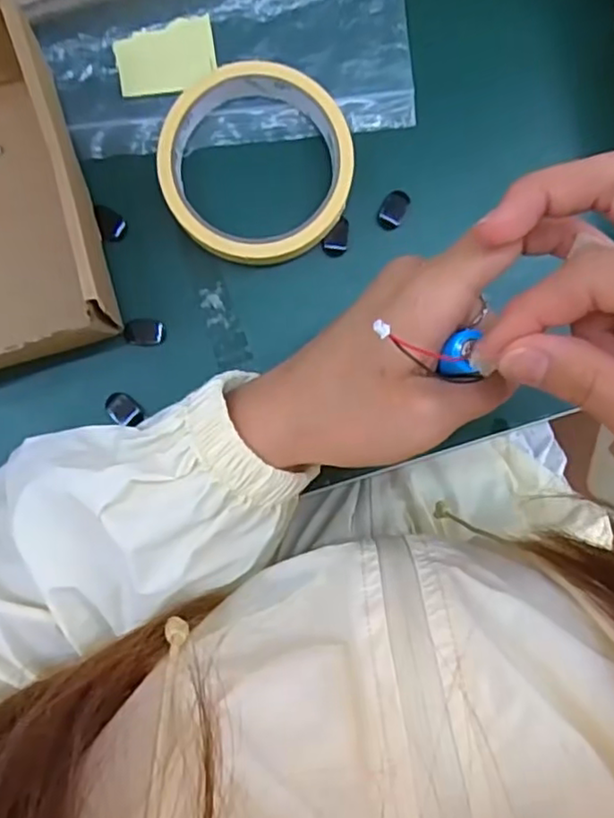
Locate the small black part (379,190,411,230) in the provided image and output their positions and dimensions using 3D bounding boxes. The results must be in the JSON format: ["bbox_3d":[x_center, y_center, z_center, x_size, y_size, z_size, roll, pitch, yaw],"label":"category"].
[{"bbox_3d":[0.045,-0.103,0.332,0.012,0.004,0.021,24,86,-7],"label":"small black part"}]

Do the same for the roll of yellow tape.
[{"bbox_3d":[-0.025,-0.120,0.316,0.091,0.021,0.093,0,89,-8],"label":"roll of yellow tape"}]

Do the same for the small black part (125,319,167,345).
[{"bbox_3d":[-0.081,-0.039,0.324,0.020,0.004,0.013,-2,89,-8],"label":"small black part"}]

